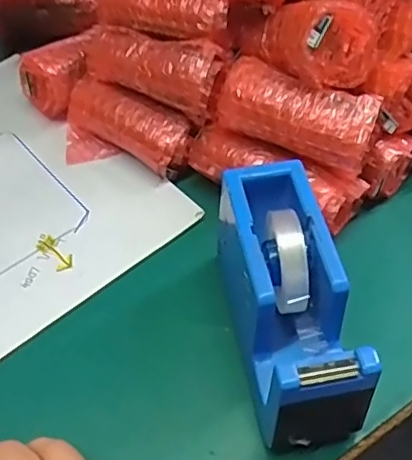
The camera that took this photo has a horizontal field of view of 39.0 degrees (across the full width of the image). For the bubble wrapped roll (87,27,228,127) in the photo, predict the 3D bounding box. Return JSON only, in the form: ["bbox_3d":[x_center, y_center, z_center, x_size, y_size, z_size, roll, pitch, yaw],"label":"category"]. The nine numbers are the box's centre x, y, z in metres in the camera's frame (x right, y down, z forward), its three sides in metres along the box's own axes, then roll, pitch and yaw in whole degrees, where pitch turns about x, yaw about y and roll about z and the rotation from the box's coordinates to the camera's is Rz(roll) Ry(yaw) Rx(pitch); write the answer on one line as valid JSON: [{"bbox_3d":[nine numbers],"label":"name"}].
[{"bbox_3d":[-0.040,-0.115,0.406,0.112,0.044,0.040,25,55,22],"label":"bubble wrapped roll"}]

